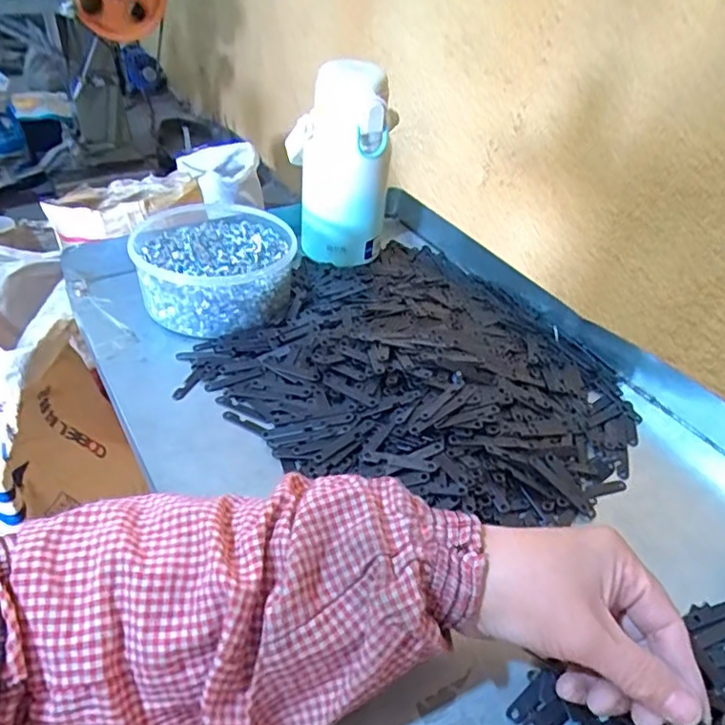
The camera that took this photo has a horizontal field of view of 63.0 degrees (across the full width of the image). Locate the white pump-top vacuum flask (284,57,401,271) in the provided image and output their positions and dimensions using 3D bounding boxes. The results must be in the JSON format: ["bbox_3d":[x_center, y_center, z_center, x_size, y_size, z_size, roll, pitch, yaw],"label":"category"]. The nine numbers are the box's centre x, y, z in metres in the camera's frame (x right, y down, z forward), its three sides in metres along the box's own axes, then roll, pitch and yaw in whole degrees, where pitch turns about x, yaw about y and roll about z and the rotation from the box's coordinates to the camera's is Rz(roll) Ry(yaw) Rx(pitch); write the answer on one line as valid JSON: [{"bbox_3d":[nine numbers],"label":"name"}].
[{"bbox_3d":[-0.023,-0.205,0.618,0.100,0.190,0.088,1,38,-5],"label":"white pump-top vacuum flask"}]

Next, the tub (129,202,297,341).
[{"bbox_3d":[-0.141,-0.096,0.581,0.141,0.065,0.165,0,39,-6],"label":"tub"}]

